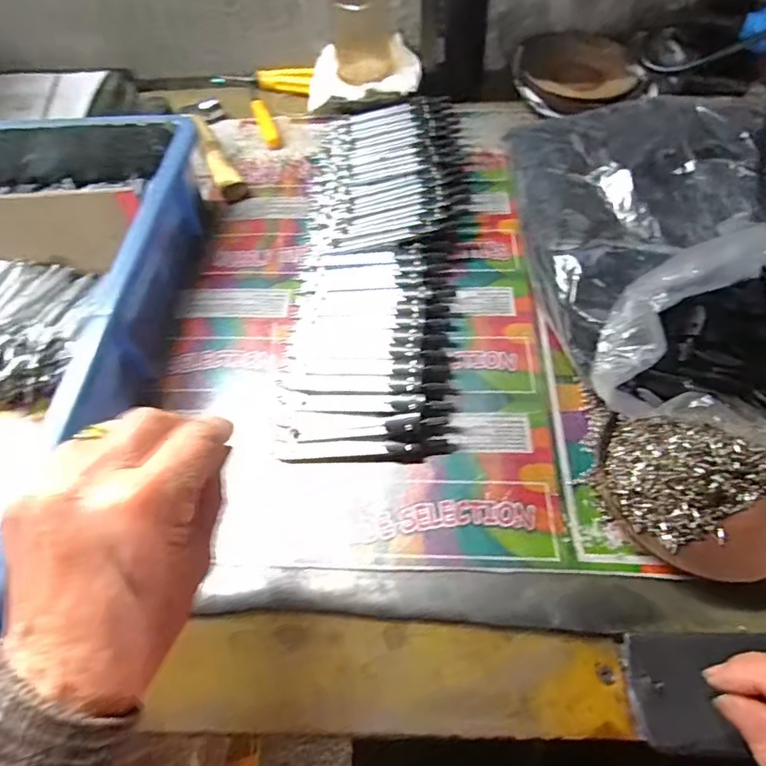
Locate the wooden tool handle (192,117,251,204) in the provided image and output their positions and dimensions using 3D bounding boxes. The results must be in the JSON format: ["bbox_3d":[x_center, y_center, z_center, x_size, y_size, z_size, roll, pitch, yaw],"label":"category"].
[{"bbox_3d":[-0.162,-0.220,0.493,0.025,0.015,0.112,-25,60,-13],"label":"wooden tool handle"}]

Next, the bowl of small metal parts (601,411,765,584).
[{"bbox_3d":[0.190,0.065,0.295,0.112,0.024,0.094,3,58,4],"label":"bowl of small metal parts"}]

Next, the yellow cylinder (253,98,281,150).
[{"bbox_3d":[-0.123,-0.272,0.528,0.016,0.010,0.073,-18,59,-9],"label":"yellow cylinder"}]

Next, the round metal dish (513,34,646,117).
[{"bbox_3d":[0.191,-0.324,0.524,0.114,0.017,0.124,-1,58,2],"label":"round metal dish"}]

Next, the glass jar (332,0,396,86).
[{"bbox_3d":[-0.020,-0.362,0.513,0.060,0.073,0.049,-4,58,0],"label":"glass jar"}]

